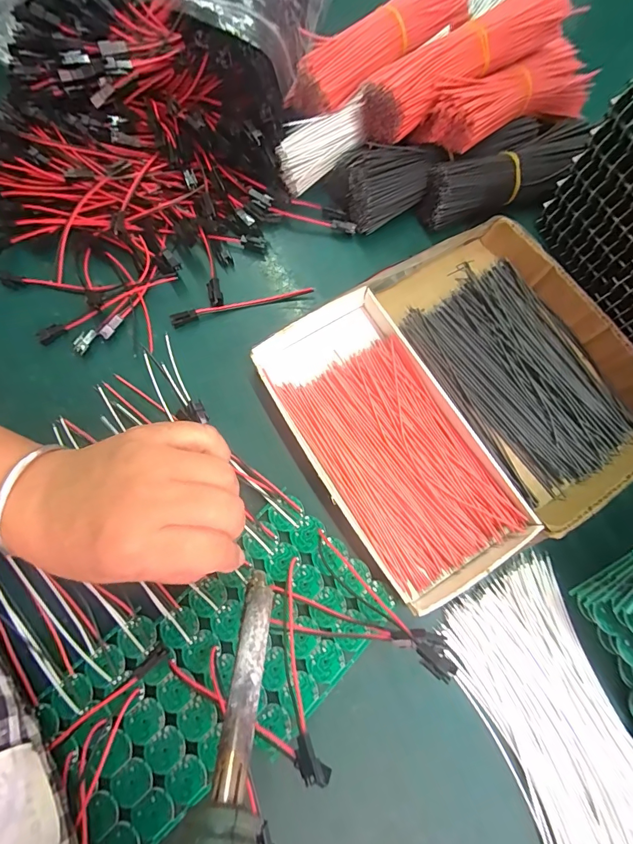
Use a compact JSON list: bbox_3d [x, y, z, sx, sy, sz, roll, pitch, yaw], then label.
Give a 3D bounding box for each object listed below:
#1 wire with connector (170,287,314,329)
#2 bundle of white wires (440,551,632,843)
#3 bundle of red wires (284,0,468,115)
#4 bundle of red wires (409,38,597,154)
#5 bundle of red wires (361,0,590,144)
[{"bbox_3d":[-0.053,-0.084,0.289,0.101,0.011,0.007,-15,77,-4],"label":"wire with connector"},{"bbox_3d":[0.136,0.165,0.225,0.078,0.006,0.156,-24,77,-6],"label":"bundle of white wires"},{"bbox_3d":[0.047,-0.266,0.291,0.148,0.042,0.038,-41,78,-9],"label":"bundle of red wires"},{"bbox_3d":[0.141,-0.224,0.283,0.154,0.036,0.033,-29,78,-19],"label":"bundle of red wires"},{"bbox_3d":[0.097,-0.235,0.261,0.150,0.027,0.031,-33,77,-7],"label":"bundle of red wires"}]

